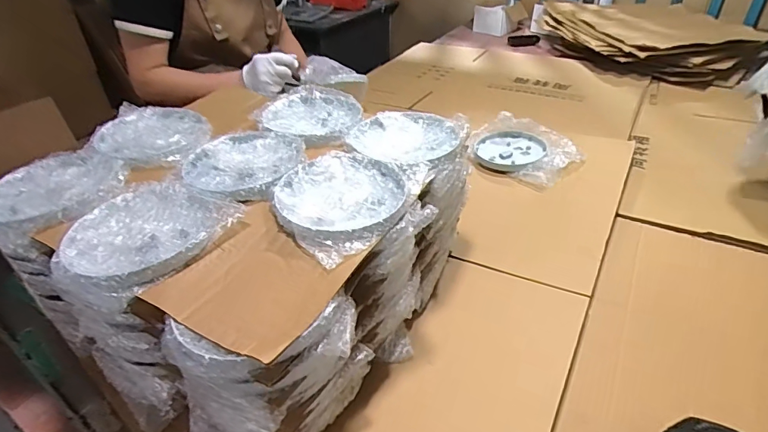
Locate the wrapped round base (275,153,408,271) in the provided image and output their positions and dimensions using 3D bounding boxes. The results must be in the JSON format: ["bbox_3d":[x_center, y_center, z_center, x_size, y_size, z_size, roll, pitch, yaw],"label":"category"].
[{"bbox_3d":[-0.046,-0.020,0.467,0.140,0.022,0.143,-2,36,1],"label":"wrapped round base"}]

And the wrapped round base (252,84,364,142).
[{"bbox_3d":[-0.100,-0.141,0.618,0.138,0.025,0.144,-2,36,1],"label":"wrapped round base"}]

